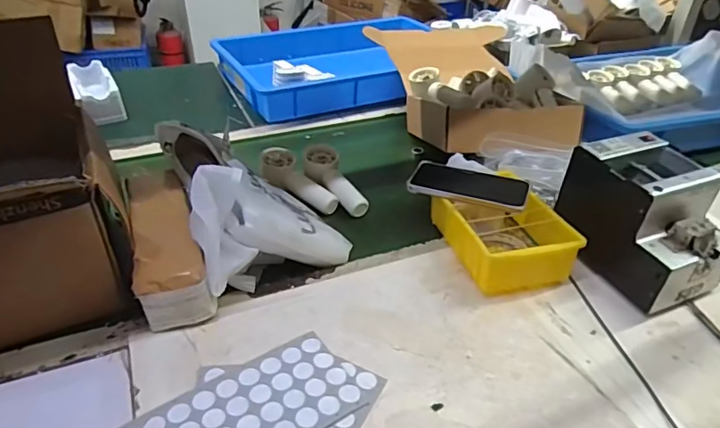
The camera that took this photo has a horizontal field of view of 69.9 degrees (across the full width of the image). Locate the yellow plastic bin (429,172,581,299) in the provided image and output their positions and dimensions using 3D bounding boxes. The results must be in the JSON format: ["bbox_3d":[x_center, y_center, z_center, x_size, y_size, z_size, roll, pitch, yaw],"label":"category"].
[{"bbox_3d":[0.190,0.019,0.706,0.134,0.067,0.191,-6,38,-11],"label":"yellow plastic bin"}]

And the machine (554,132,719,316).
[{"bbox_3d":[0.371,0.007,0.666,0.137,0.147,0.174,-11,39,-17],"label":"machine"}]

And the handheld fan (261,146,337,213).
[{"bbox_3d":[-0.105,-0.052,0.812,0.064,0.043,0.153,-27,45,-33],"label":"handheld fan"}]

